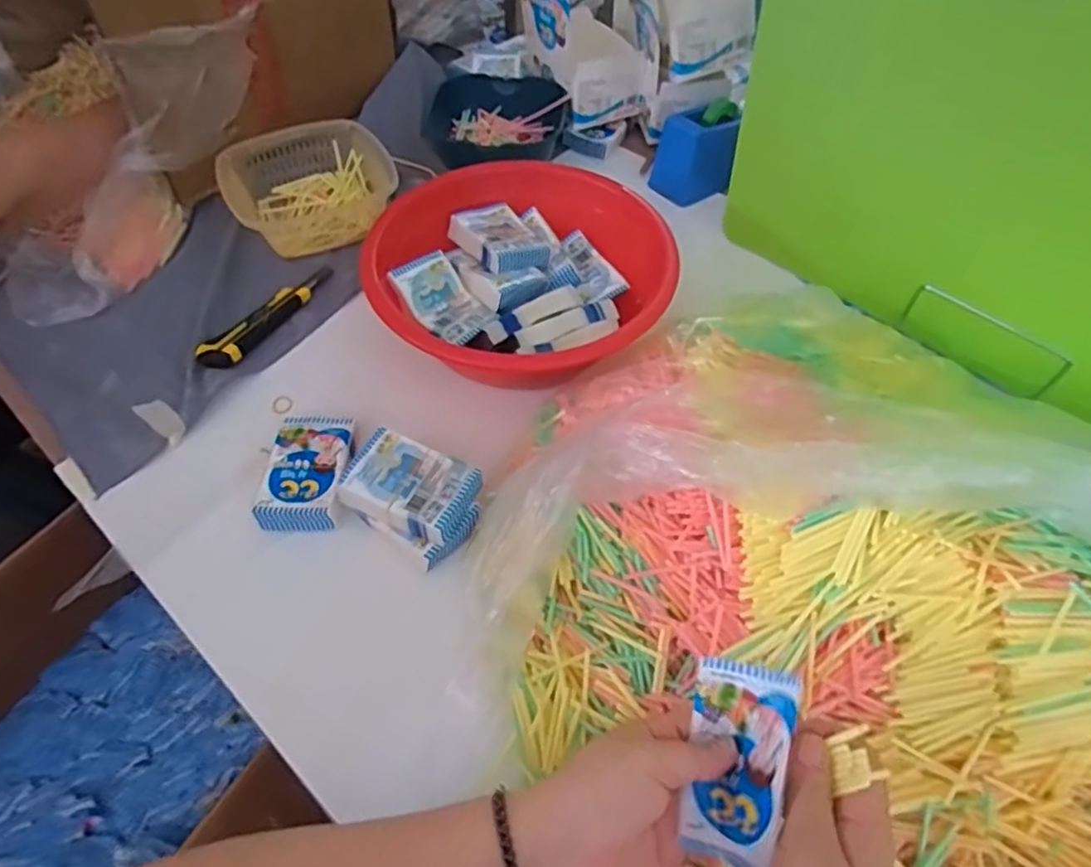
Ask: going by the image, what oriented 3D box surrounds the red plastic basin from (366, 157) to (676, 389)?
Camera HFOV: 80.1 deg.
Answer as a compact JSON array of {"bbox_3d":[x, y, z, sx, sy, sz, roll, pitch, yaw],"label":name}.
[{"bbox_3d":[-0.027,-0.162,0.682,0.287,0.090,0.304,0,54,0],"label":"red plastic basin"}]

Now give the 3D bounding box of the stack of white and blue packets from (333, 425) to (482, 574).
[{"bbox_3d":[-0.112,0.049,0.546,0.116,0.030,0.079,29,59,20],"label":"stack of white and blue packets"}]

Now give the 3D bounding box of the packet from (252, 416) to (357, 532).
[{"bbox_3d":[-0.210,0.036,0.580,0.073,0.030,0.109,5,54,4],"label":"packet"}]

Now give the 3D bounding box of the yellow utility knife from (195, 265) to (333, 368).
[{"bbox_3d":[-0.295,-0.130,0.700,0.034,0.014,0.178,28,58,19],"label":"yellow utility knife"}]

